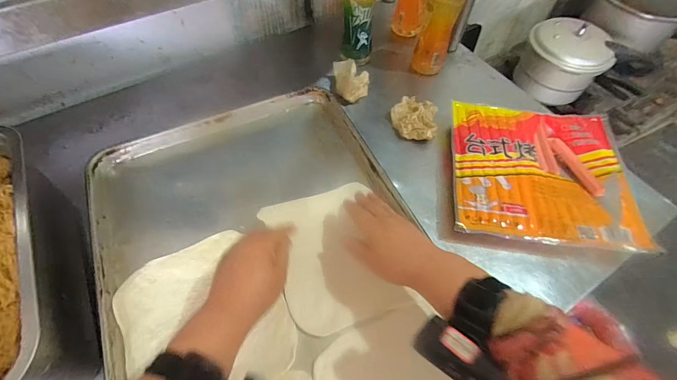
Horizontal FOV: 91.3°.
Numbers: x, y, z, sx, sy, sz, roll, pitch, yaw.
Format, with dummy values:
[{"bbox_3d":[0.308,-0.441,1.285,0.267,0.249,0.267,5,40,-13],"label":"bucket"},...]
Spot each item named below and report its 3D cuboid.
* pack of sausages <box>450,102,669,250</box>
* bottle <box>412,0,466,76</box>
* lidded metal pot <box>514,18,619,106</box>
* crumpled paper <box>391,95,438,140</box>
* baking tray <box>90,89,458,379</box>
[{"bbox_3d":[0.339,-0.029,0.571,0.282,0.056,0.270,9,58,4],"label":"pack of sausages"},{"bbox_3d":[0.200,-0.329,0.653,0.069,0.243,0.057,19,60,10],"label":"bottle"},{"bbox_3d":[0.819,-0.464,1.207,0.202,0.244,0.239,-17,60,-12],"label":"lidded metal pot"},{"bbox_3d":[0.147,-0.138,0.649,0.085,0.034,0.103,10,58,4],"label":"crumpled paper"},{"bbox_3d":[-0.077,0.113,0.427,0.393,0.040,0.594,-20,61,-16],"label":"baking tray"}]

